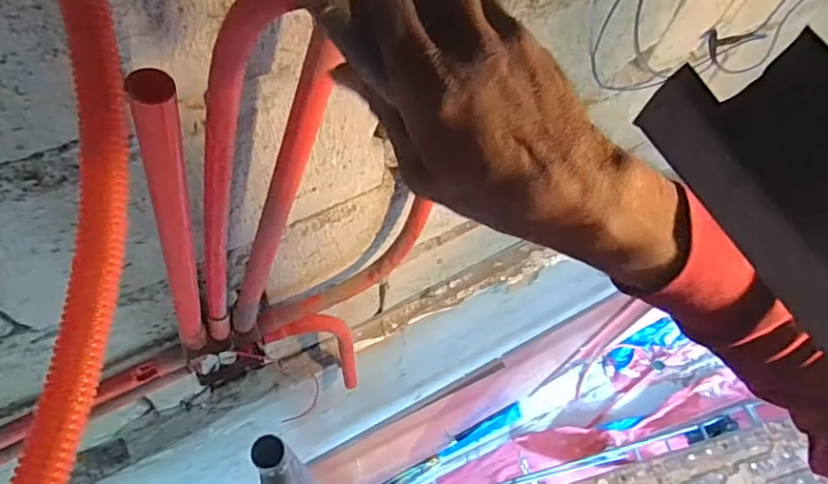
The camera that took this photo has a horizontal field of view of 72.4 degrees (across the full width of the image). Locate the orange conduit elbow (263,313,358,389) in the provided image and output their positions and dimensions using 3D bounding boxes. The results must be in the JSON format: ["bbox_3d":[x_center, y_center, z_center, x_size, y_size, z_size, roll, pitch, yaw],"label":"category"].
[{"bbox_3d":[-0.158,0.183,0.928,0.122,0.295,0.044,-2,62,-5],"label":"orange conduit elbow"}]

